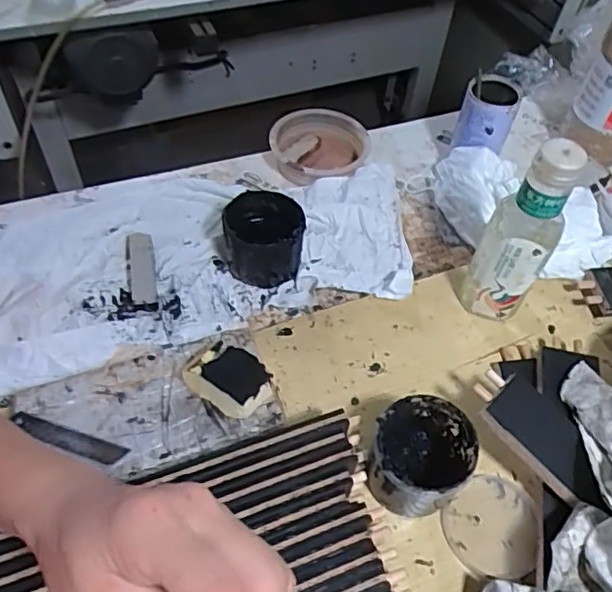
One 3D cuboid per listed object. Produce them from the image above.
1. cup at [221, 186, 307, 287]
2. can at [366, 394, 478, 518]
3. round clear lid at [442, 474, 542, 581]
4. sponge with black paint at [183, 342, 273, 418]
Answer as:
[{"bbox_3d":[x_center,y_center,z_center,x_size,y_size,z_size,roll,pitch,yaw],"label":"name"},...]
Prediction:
[{"bbox_3d":[-0.045,-0.063,0.639,0.079,0.075,0.074,2,53,-3],"label":"cup"},{"bbox_3d":[0.093,0.134,0.486,0.089,0.072,0.077,-34,63,-26],"label":"can"},{"bbox_3d":[0.159,0.193,0.494,0.084,0.010,0.075,-36,64,-27],"label":"round clear lid"},{"bbox_3d":[-0.062,0.065,0.471,0.062,0.027,0.048,39,59,22],"label":"sponge with black paint"}]

